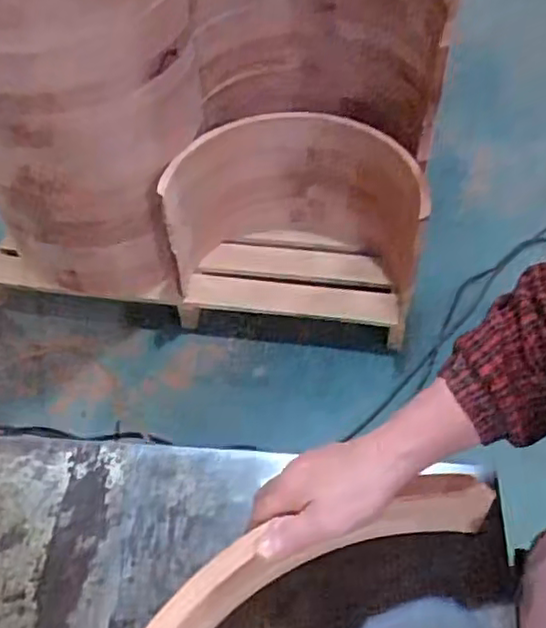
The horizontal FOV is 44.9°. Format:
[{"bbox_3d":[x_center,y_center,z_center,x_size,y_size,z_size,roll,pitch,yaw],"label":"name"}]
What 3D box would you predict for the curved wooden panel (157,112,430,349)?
[{"bbox_3d":[0.066,-0.224,1.638,0.597,0.394,0.331,6,52,7],"label":"curved wooden panel"}]

